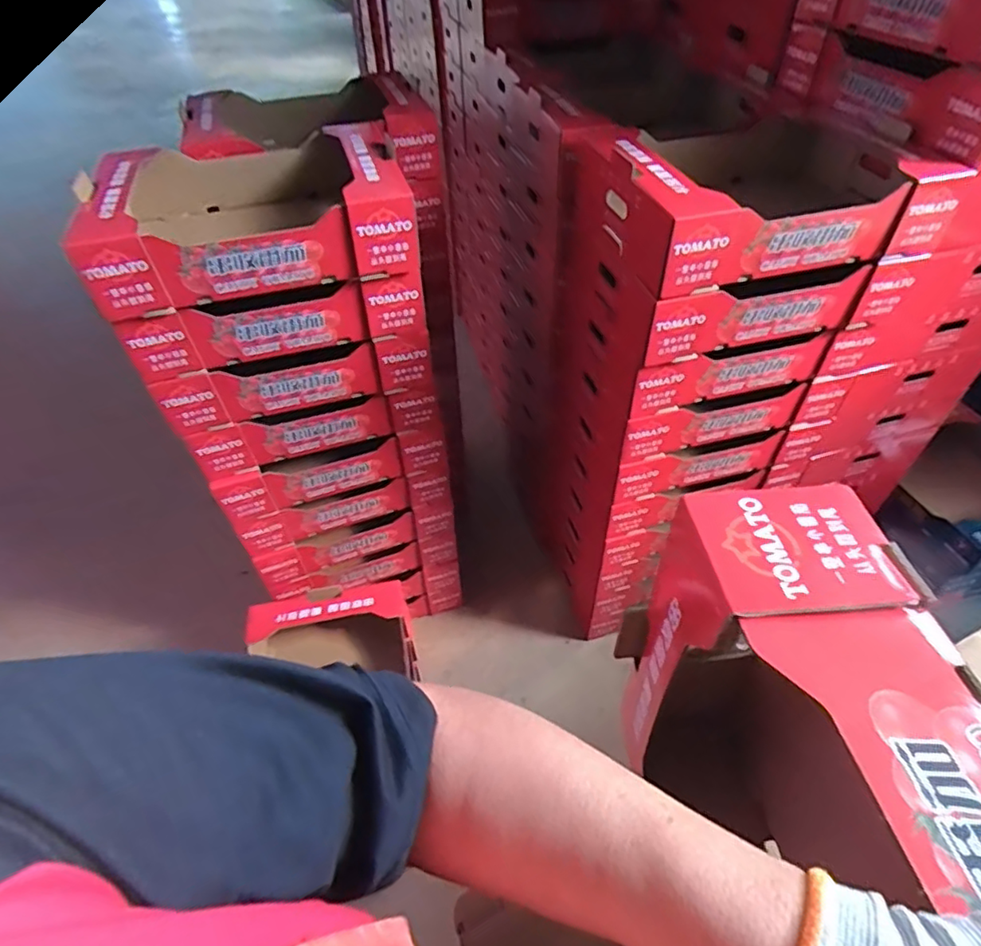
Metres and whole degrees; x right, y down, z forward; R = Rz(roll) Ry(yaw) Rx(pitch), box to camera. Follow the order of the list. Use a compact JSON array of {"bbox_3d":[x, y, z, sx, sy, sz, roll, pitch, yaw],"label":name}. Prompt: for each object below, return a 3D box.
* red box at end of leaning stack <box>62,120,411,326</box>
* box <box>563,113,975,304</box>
[{"bbox_3d":[-0.335,-0.369,0.826,0.402,0.135,0.345,-15,48,-11],"label":"red box at end of leaning stack"},{"bbox_3d":[0.359,-0.394,0.820,0.421,0.126,0.319,-12,48,-9],"label":"box"}]

